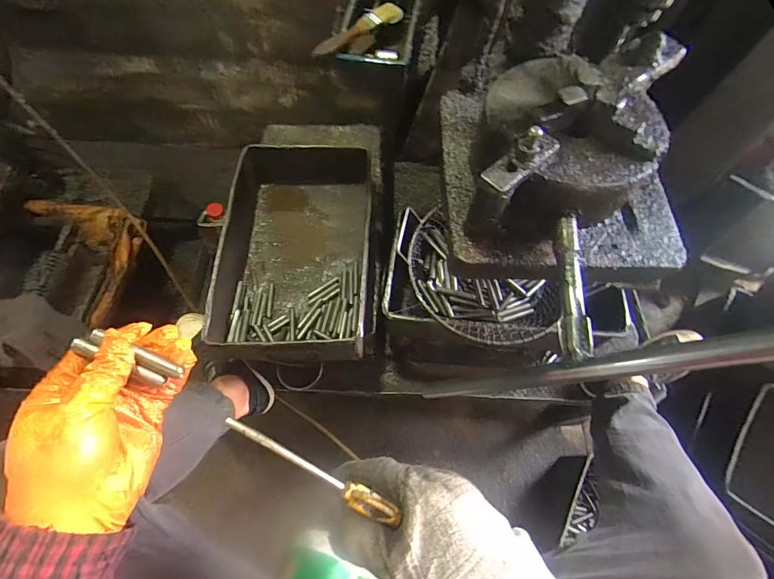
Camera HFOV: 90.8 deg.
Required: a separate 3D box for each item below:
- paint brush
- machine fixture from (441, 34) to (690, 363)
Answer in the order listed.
[{"bbox_3d":[-0.038,-0.341,0.502,0.024,0.019,0.154,42,71,15],"label":"paint brush"},{"bbox_3d":[0.205,-0.116,0.406,0.257,0.125,0.360,0,66,-3],"label":"machine fixture"}]

